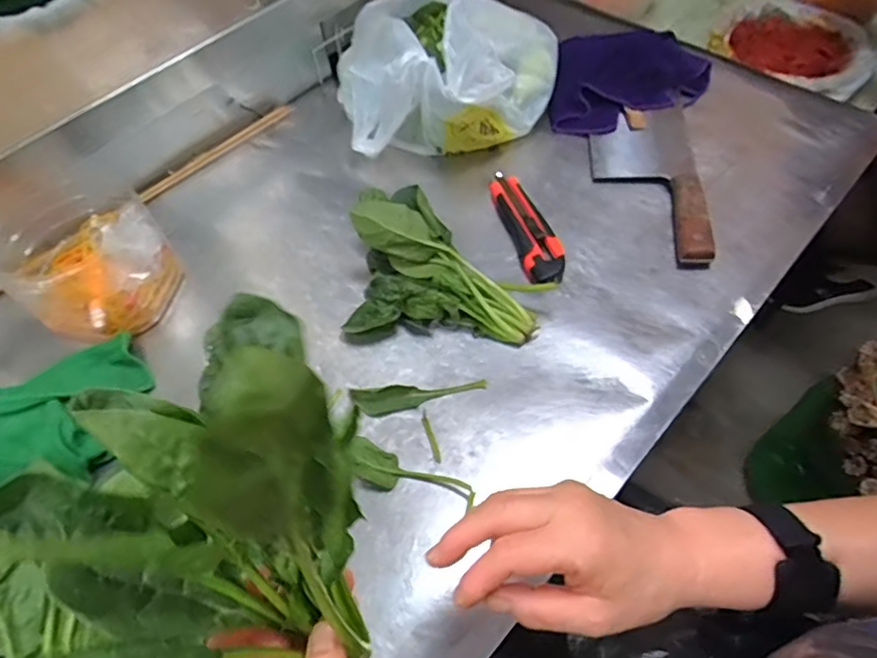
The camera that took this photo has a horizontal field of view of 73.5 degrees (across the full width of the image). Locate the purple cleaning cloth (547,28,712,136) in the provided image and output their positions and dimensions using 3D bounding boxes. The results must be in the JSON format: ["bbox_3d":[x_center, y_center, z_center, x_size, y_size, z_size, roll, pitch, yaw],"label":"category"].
[{"bbox_3d":[0.234,-0.320,0.734,0.233,0.053,0.120,-25,59,-13],"label":"purple cleaning cloth"}]

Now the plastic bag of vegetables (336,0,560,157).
[{"bbox_3d":[0.014,-0.317,0.694,0.240,0.156,0.220,8,58,8],"label":"plastic bag of vegetables"}]

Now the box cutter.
[{"bbox_3d":[0.092,-0.112,0.619,0.040,0.020,0.149,-14,57,-7],"label":"box cutter"}]

